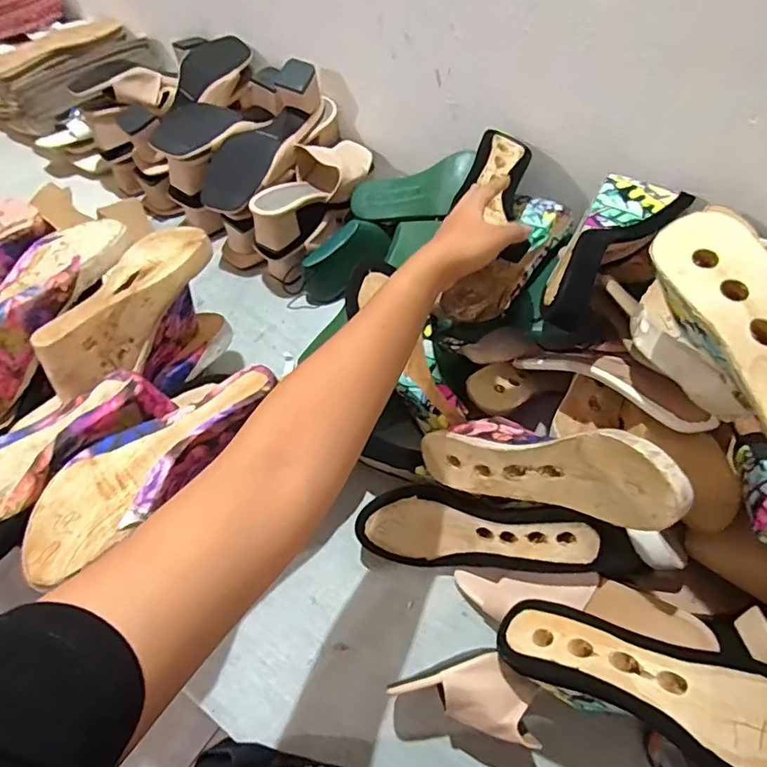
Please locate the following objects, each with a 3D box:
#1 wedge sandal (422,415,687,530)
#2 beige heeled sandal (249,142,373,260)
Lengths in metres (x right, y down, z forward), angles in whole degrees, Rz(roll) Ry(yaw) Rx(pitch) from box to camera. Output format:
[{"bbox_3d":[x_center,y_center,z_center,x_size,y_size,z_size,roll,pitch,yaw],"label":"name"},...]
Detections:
[{"bbox_3d":[0.144,0.074,0.471,0.237,0.076,0.067,3,52,43],"label":"wedge sandal"},{"bbox_3d":[-0.099,-0.282,0.748,0.088,0.074,0.240,36,66,21],"label":"beige heeled sandal"}]

